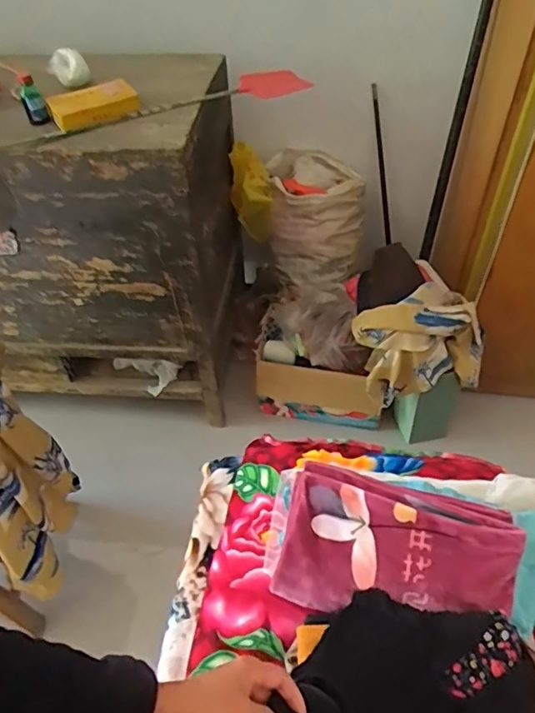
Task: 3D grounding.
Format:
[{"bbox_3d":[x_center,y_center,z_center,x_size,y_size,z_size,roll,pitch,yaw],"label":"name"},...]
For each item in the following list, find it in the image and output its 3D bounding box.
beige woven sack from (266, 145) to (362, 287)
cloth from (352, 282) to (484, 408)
[{"bbox_3d":[0.156,-0.441,1.740,0.291,0.309,0.296,-3,46,0],"label":"beige woven sack"},{"bbox_3d":[0.430,-0.020,1.491,0.349,0.310,0.199,-13,47,-10],"label":"cloth"}]

